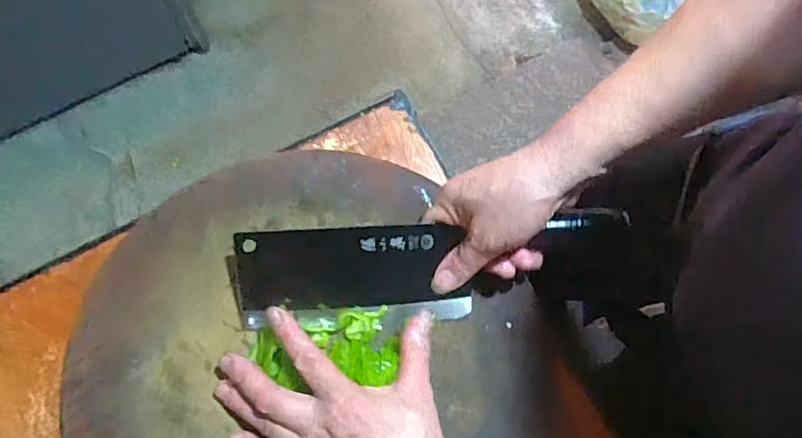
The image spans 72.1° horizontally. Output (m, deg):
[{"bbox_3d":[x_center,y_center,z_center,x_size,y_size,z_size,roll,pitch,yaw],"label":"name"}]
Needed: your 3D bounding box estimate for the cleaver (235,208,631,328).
[{"bbox_3d":[0.028,0.035,0.430,0.299,0.025,0.076,-5,105,-2],"label":"cleaver"}]

